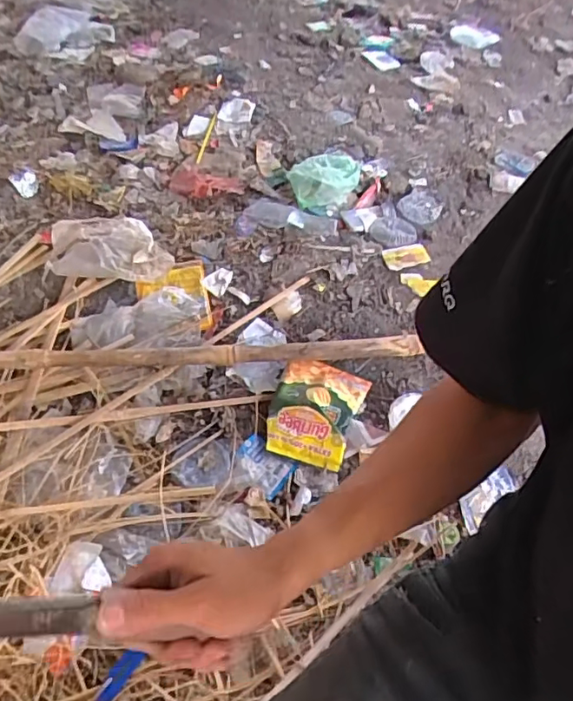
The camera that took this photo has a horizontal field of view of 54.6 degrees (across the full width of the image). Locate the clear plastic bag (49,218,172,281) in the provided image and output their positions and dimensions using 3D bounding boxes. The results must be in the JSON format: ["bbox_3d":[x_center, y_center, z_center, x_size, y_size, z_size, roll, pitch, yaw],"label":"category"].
[{"bbox_3d":[-0.336,-0.196,1.069,0.226,0.045,0.156,-3,51,-6],"label":"clear plastic bag"}]

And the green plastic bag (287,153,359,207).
[{"bbox_3d":[0.101,-0.400,1.263,0.132,0.042,0.221,37,57,22],"label":"green plastic bag"}]

